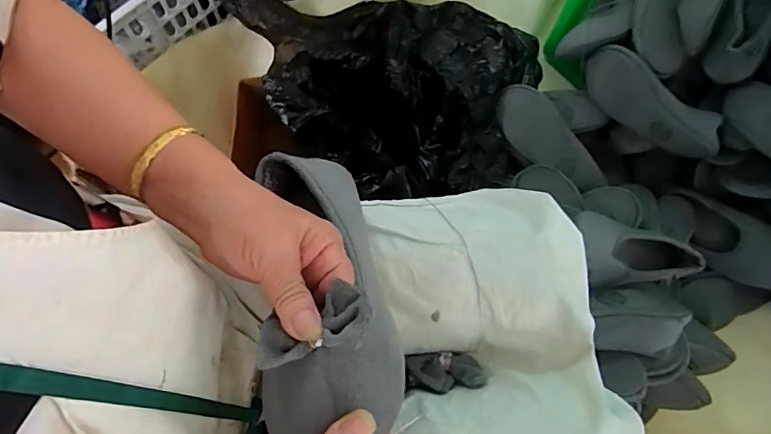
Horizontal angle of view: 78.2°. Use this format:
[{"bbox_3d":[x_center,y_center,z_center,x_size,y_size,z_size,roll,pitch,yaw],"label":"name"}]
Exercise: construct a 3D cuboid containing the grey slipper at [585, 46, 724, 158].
[{"bbox_3d":[0.425,-0.178,0.763,0.239,0.095,0.050,45,54,10],"label":"grey slipper"}]

